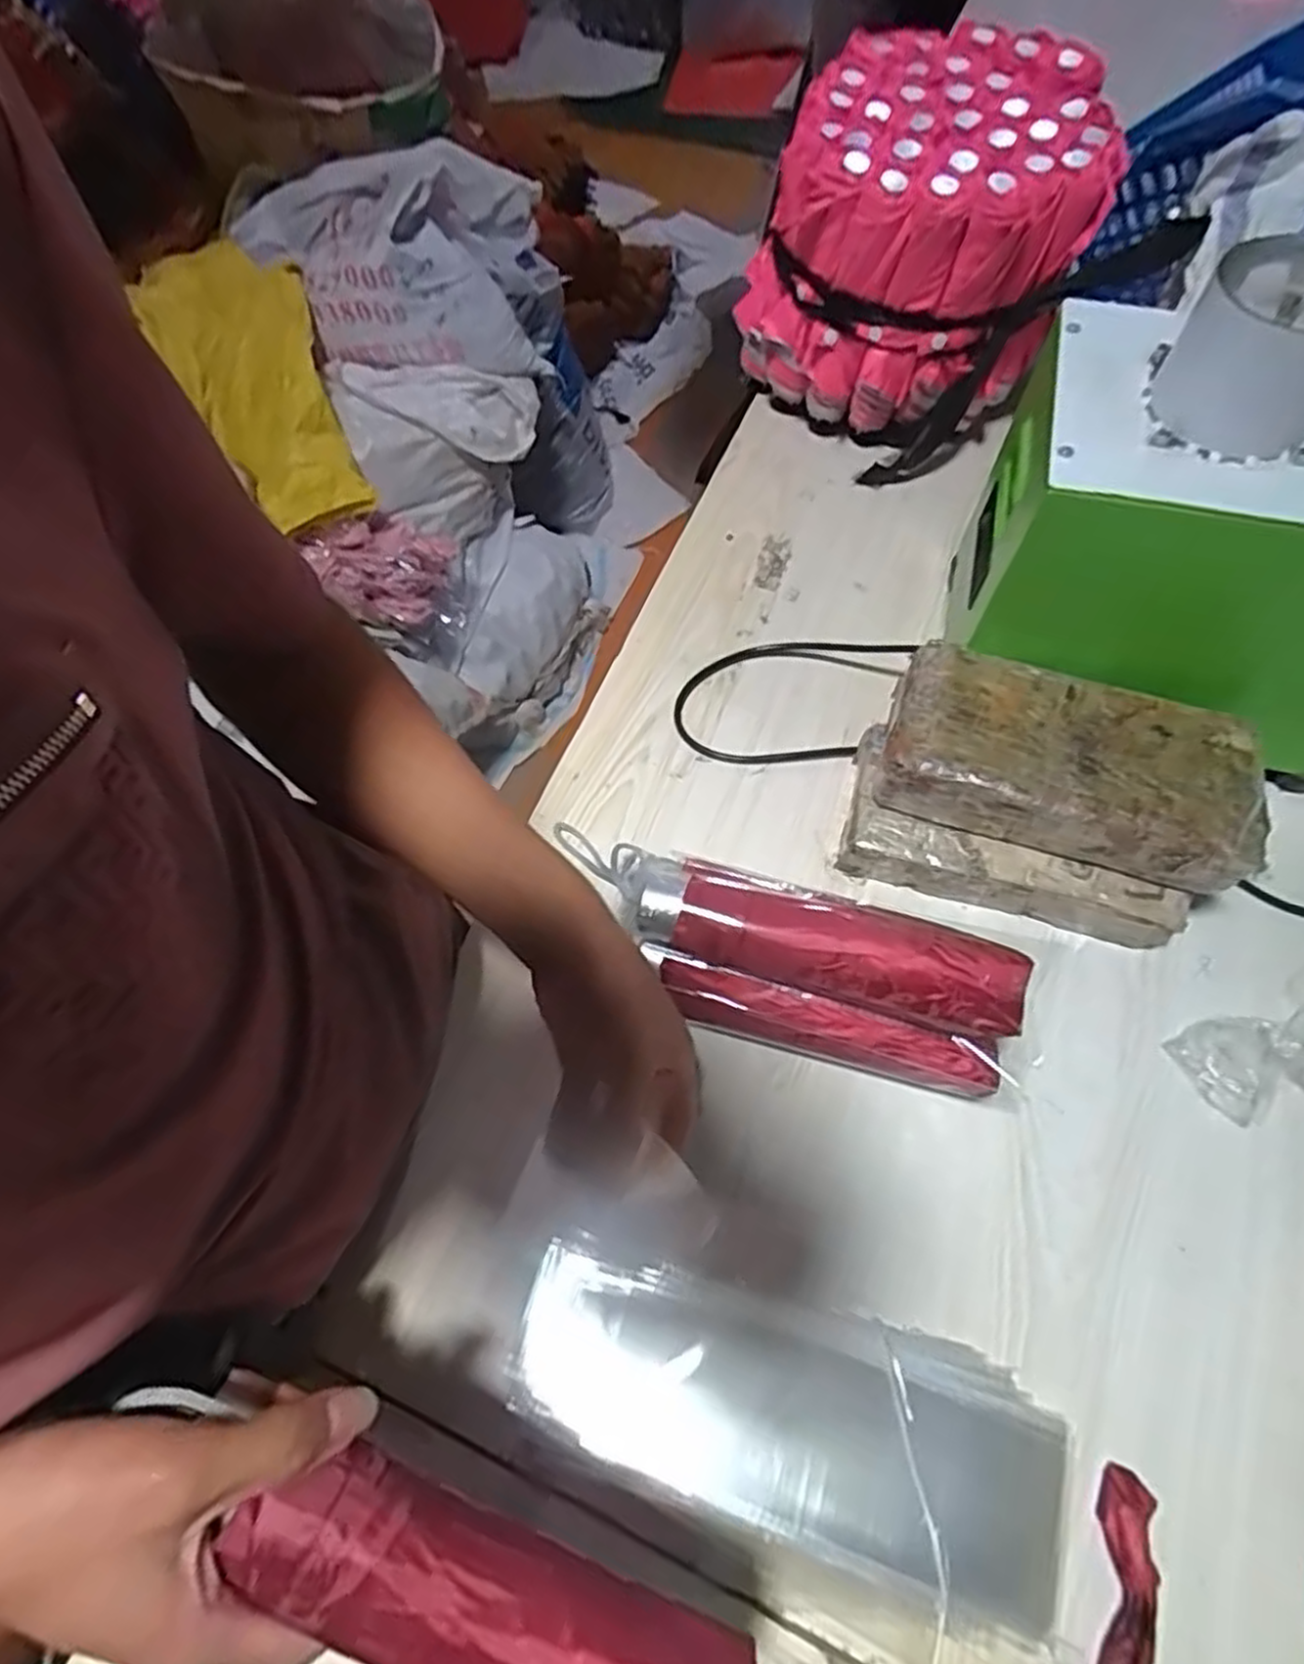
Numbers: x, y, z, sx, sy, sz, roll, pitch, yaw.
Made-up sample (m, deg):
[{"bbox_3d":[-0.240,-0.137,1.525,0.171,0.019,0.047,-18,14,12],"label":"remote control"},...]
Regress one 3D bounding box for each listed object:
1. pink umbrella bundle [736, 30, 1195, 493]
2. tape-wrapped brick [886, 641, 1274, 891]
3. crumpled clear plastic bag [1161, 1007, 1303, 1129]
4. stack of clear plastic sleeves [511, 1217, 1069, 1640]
[{"bbox_3d":[0.249,-0.490,0.692,0.237,0.241,0.275,-31,67,-11],"label":"pink umbrella bundle"},{"bbox_3d":[0.281,-0.047,0.526,0.232,0.051,0.116,17,67,11],"label":"tape-wrapped brick"},{"bbox_3d":[0.412,0.157,0.496,0.118,0.024,0.077,-9,64,-1],"label":"crumpled clear plastic bag"},{"bbox_3d":[0.072,0.330,0.439,0.306,0.012,0.116,16,67,11],"label":"stack of clear plastic sleeves"}]

